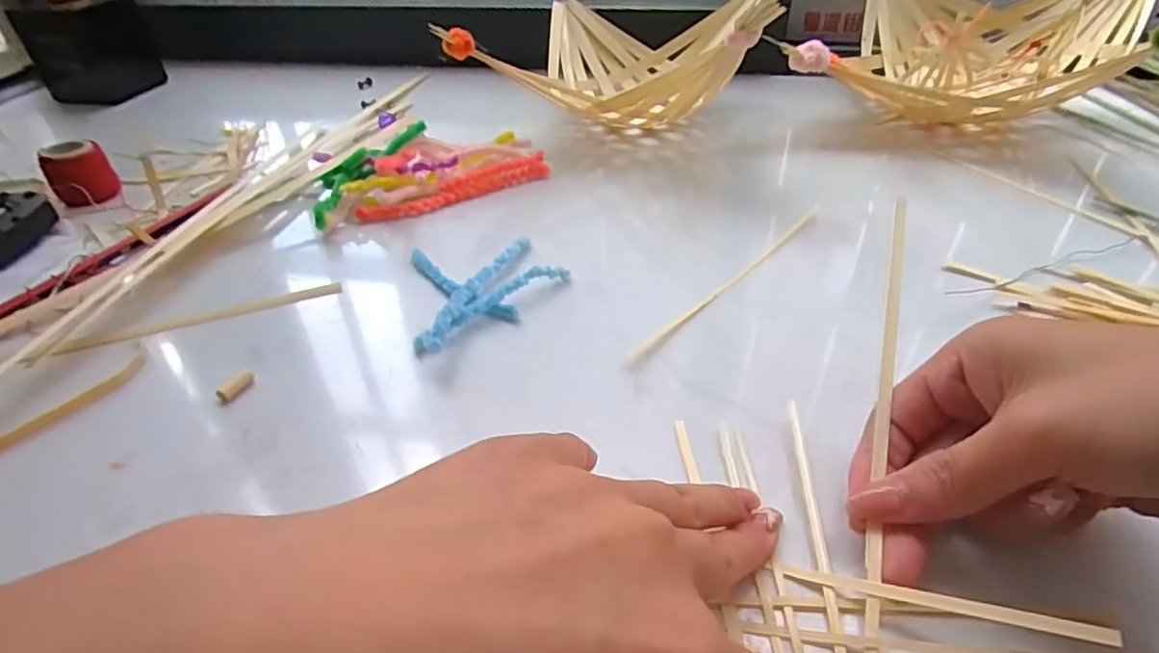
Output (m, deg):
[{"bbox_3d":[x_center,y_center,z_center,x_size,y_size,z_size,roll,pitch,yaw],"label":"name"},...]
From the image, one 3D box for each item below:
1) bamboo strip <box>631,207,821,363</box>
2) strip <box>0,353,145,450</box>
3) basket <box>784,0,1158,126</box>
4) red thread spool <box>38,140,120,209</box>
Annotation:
[{"bbox_3d":[0.080,-0.028,0.312,0.006,0.004,0.168,31,50,33],"label":"bamboo strip"},{"bbox_3d":[-0.214,0.035,0.246,0.010,0.008,0.076,29,49,32],"label":"strip"},{"bbox_3d":[0.278,-0.202,0.437,0.212,0.103,0.184,17,44,22],"label":"basket"},{"bbox_3d":[-0.317,-0.096,0.392,0.035,0.034,0.040,-31,47,-30],"label":"red thread spool"}]

